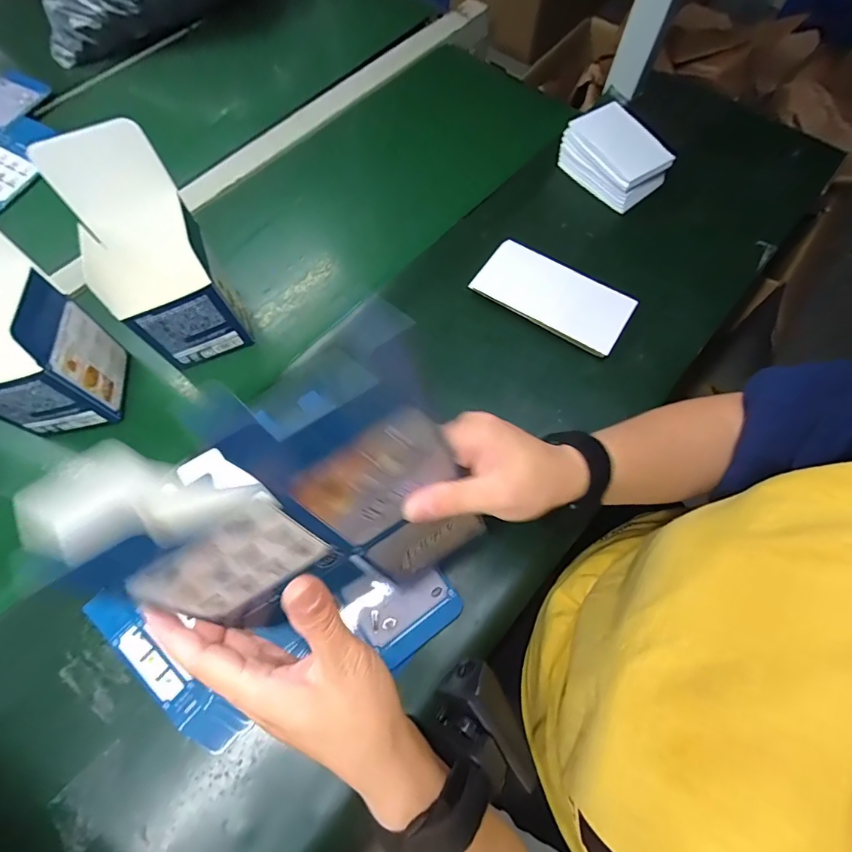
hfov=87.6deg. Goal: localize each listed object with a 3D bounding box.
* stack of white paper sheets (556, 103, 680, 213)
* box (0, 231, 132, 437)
[{"bbox_3d":[0.231,-0.329,0.544,0.075,0.062,0.114,-38,74,-15],"label":"stack of white paper sheets"},{"bbox_3d":[-0.351,-0.072,0.369,0.101,0.168,0.103,-12,70,-6],"label":"box"}]

